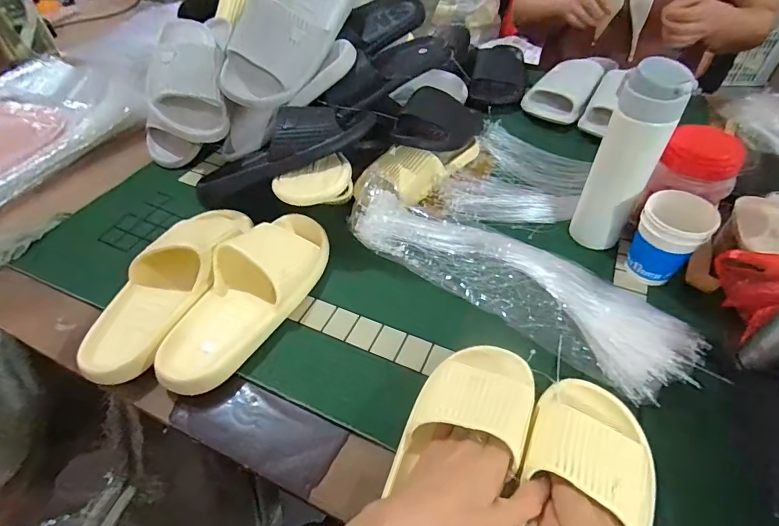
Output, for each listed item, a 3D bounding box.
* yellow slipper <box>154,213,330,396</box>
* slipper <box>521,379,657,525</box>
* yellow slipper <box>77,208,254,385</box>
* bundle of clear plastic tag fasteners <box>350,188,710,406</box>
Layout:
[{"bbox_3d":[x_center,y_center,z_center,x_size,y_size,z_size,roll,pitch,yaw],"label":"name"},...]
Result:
[{"bbox_3d":[-0.156,0.019,0.498,0.101,0.060,0.275,16,50,17],"label":"yellow slipper"},{"bbox_3d":[0.144,0.202,0.326,0.098,0.060,0.246,19,59,19],"label":"slipper"},{"bbox_3d":[-0.257,0.007,0.498,0.095,0.054,0.263,11,49,13],"label":"yellow slipper"},{"bbox_3d":[0.143,0.006,0.503,0.406,0.049,0.134,29,54,26],"label":"bundle of clear plastic tag fasteners"}]

